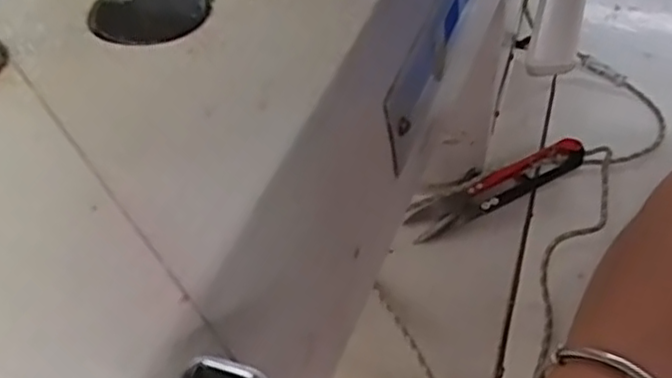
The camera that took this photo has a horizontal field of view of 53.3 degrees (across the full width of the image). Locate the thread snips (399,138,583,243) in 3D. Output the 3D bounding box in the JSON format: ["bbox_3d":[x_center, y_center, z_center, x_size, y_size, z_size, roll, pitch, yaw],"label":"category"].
[{"bbox_3d":[0.089,-0.001,0.366,0.103,0.022,0.019,-20,52,-14],"label":"thread snips"}]

